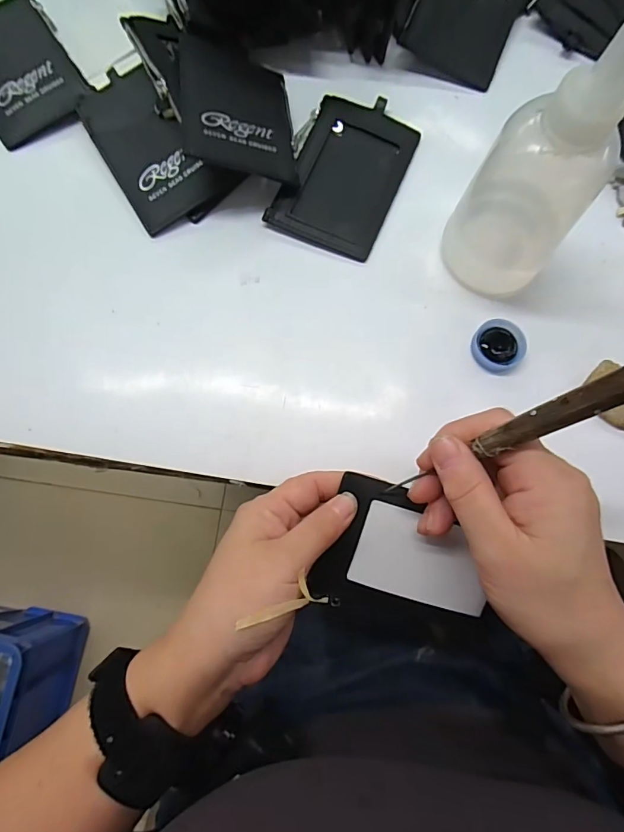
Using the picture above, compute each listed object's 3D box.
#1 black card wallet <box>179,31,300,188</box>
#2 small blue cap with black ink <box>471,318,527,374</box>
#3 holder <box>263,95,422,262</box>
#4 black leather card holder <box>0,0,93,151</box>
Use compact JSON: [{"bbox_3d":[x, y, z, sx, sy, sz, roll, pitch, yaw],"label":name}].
[{"bbox_3d":[-0.049,-0.206,0.297,0.073,0.008,0.115,1,67,-22],"label":"black card wallet"},{"bbox_3d":[0.114,-0.043,0.277,0.031,0.010,0.030,0,77,-1],"label":"small blue cap with black ink"},{"bbox_3d":[0.024,-0.165,0.306,0.071,0.008,0.114,23,78,4],"label":"holder"},{"bbox_3d":[-0.211,-0.250,0.320,0.073,0.012,0.116,-30,79,-7],"label":"black leather card holder"}]

